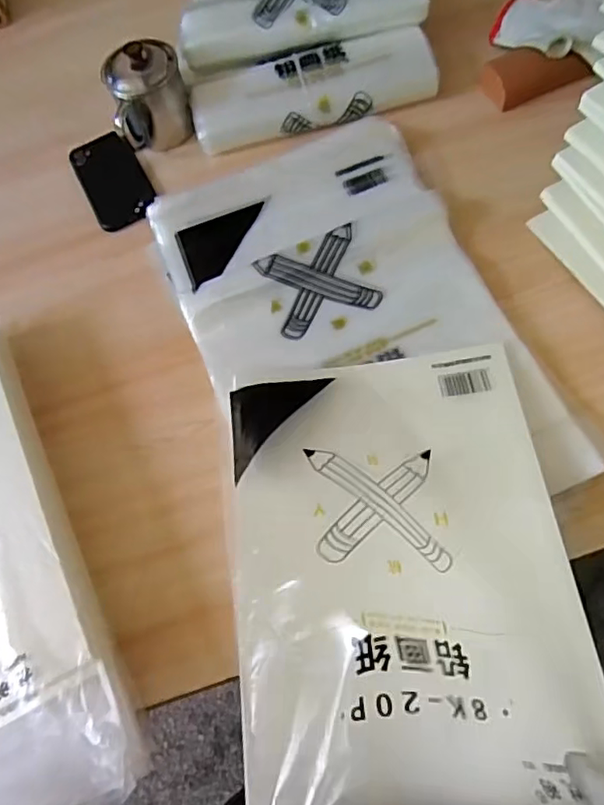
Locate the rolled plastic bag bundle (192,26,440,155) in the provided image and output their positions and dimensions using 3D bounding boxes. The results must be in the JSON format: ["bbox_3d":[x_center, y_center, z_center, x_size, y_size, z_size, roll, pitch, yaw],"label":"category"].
[{"bbox_3d":[0.013,-0.384,0.714,0.298,0.050,0.090,-15,66,2],"label":"rolled plastic bag bundle"}]

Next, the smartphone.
[{"bbox_3d":[-0.236,-0.281,0.732,0.077,0.015,0.152,-27,67,-4],"label":"smartphone"}]

